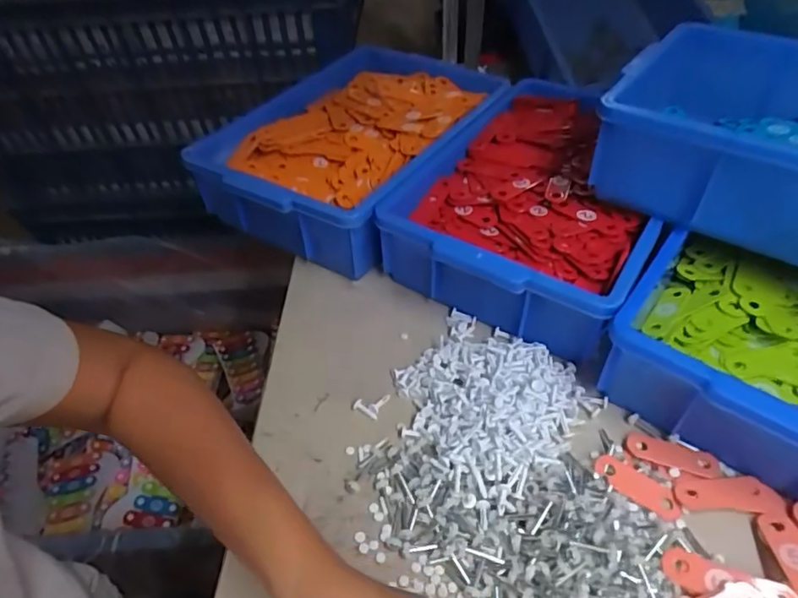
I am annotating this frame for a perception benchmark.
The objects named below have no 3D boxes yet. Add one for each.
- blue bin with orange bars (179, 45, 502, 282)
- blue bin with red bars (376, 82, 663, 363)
[{"bbox_3d":[-0.049,-0.203,0.663,0.243,0.092,0.379,20,53,24],"label":"blue bin with orange bars"},{"bbox_3d":[0.161,-0.119,0.577,0.240,0.087,0.355,20,53,24],"label":"blue bin with red bars"}]

